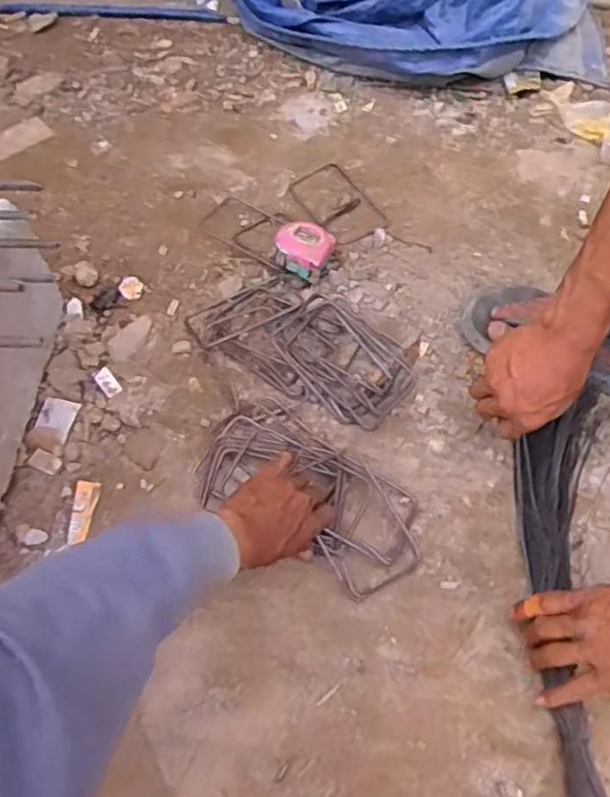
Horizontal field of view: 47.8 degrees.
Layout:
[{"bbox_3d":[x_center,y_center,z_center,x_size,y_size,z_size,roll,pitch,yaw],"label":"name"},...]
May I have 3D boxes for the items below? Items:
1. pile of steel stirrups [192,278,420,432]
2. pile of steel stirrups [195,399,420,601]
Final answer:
[{"bbox_3d":[-0.003,-0.082,0.884,0.296,0.057,0.150,30,60,15],"label":"pile of steel stirrups"},{"bbox_3d":[0.002,0.106,0.765,0.262,0.062,0.153,35,67,21],"label":"pile of steel stirrups"}]

